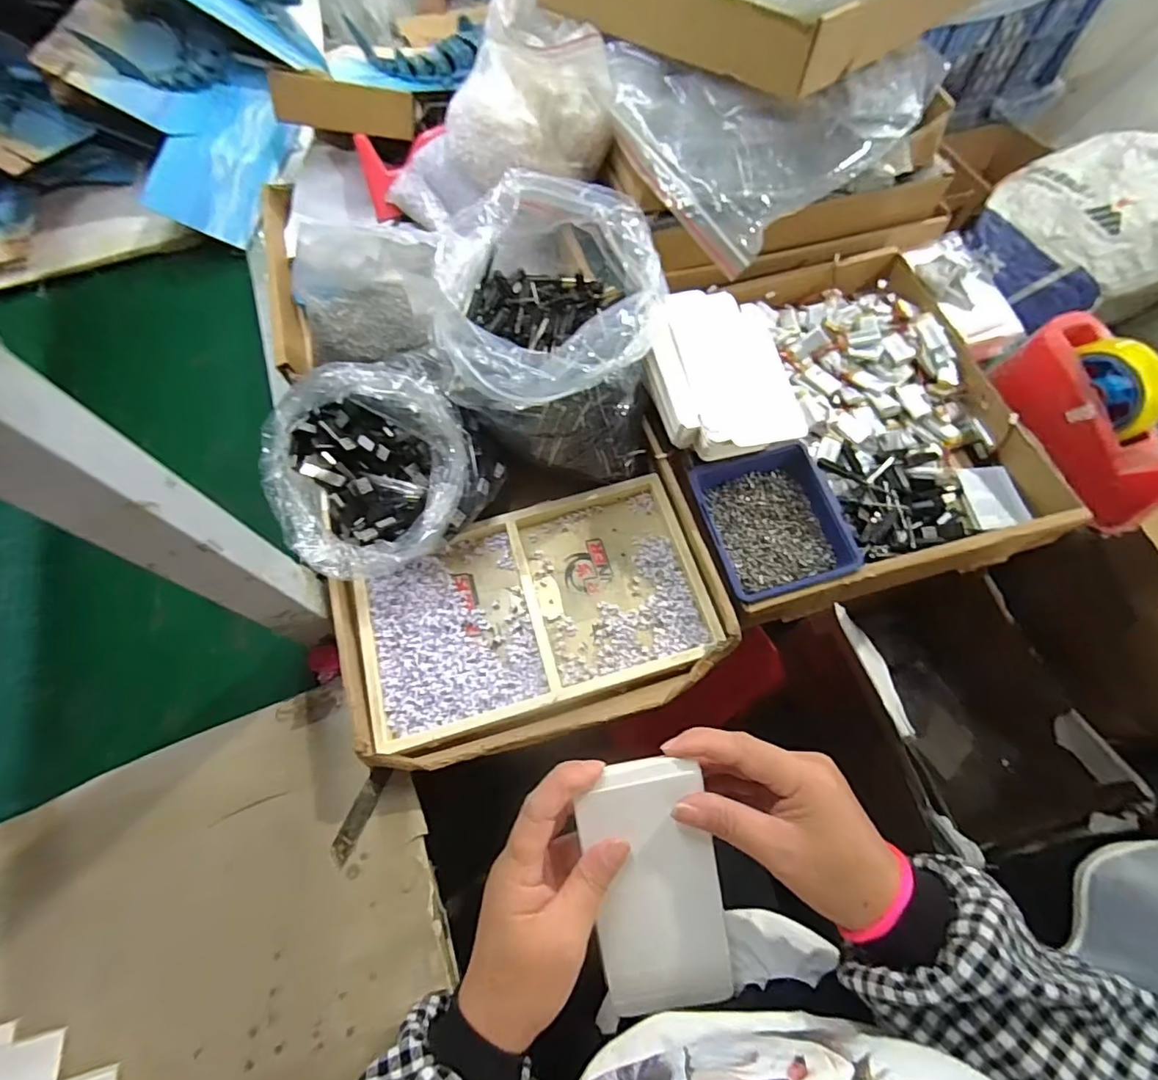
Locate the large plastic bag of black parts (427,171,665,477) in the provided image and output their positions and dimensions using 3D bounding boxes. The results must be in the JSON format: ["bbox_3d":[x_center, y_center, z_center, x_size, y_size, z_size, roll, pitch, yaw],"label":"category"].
[{"bbox_3d":[-0.021,-0.191,0.521,0.186,0.189,0.204,1,67,3],"label":"large plastic bag of black parts"}]

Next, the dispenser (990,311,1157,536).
[{"bbox_3d":[0.504,-0.120,0.531,0.071,0.100,0.202,-18,67,-6],"label":"dispenser"}]

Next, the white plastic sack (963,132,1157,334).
[{"bbox_3d":[0.973,-0.617,1.066,0.327,0.210,0.358,-22,68,-7],"label":"white plastic sack"}]

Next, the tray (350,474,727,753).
[{"bbox_3d":[-0.045,0.064,0.538,0.322,0.031,0.187,-17,67,-5],"label":"tray"}]

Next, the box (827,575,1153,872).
[{"bbox_3d":[0.627,0.294,0.993,0.292,0.305,0.432,-15,67,-4],"label":"box"}]

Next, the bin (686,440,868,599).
[{"bbox_3d":[0.186,-0.016,0.534,0.120,0.037,0.138,-15,67,-4],"label":"bin"}]

